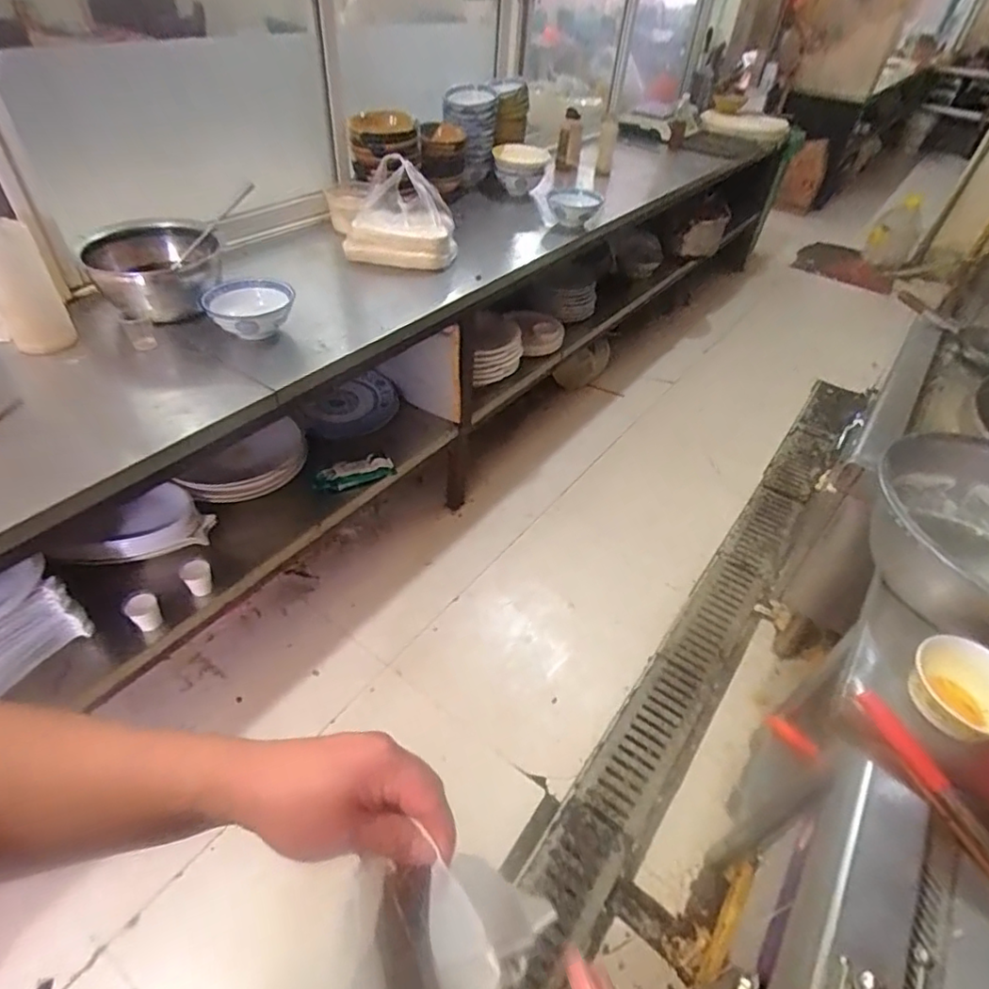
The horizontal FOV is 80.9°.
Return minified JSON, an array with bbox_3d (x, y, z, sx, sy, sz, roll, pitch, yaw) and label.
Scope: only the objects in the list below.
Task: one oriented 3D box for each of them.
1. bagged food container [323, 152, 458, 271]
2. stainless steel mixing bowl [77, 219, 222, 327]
[{"bbox_3d":[-0.276,-0.764,1.554,0.316,0.222,0.274,-8,46,-13],"label":"bagged food container"},{"bbox_3d":[-0.707,-0.473,1.226,0.247,0.149,0.218,-22,50,-25],"label":"stainless steel mixing bowl"}]

